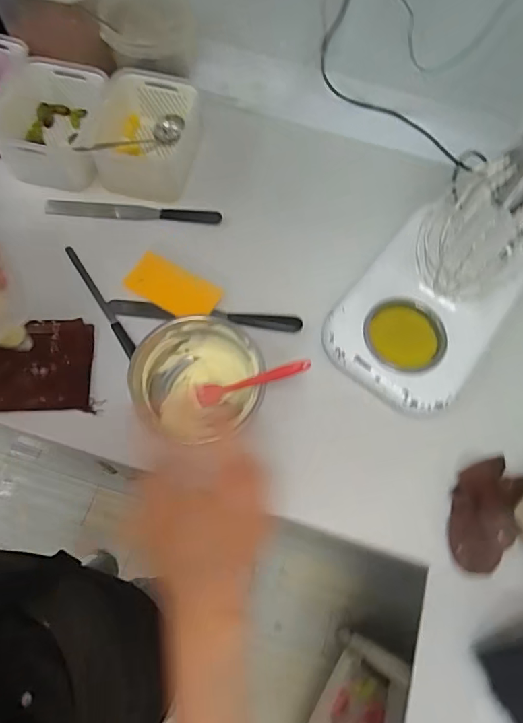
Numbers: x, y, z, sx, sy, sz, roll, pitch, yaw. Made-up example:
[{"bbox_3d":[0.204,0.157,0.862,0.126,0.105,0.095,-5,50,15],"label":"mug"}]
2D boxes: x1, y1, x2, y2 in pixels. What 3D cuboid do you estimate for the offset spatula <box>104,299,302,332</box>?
[{"bbox_3d":[-0.092,-0.079,0.775,0.315,0.028,0.031,6,66,-1],"label":"offset spatula"}]

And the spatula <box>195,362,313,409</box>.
[{"bbox_3d":[-0.015,0.030,0.683,0.178,0.020,0.028,-18,67,22],"label":"spatula"}]

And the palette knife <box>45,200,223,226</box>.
[{"bbox_3d":[-0.231,-0.268,0.861,0.313,0.016,0.026,3,68,0],"label":"palette knife"}]

